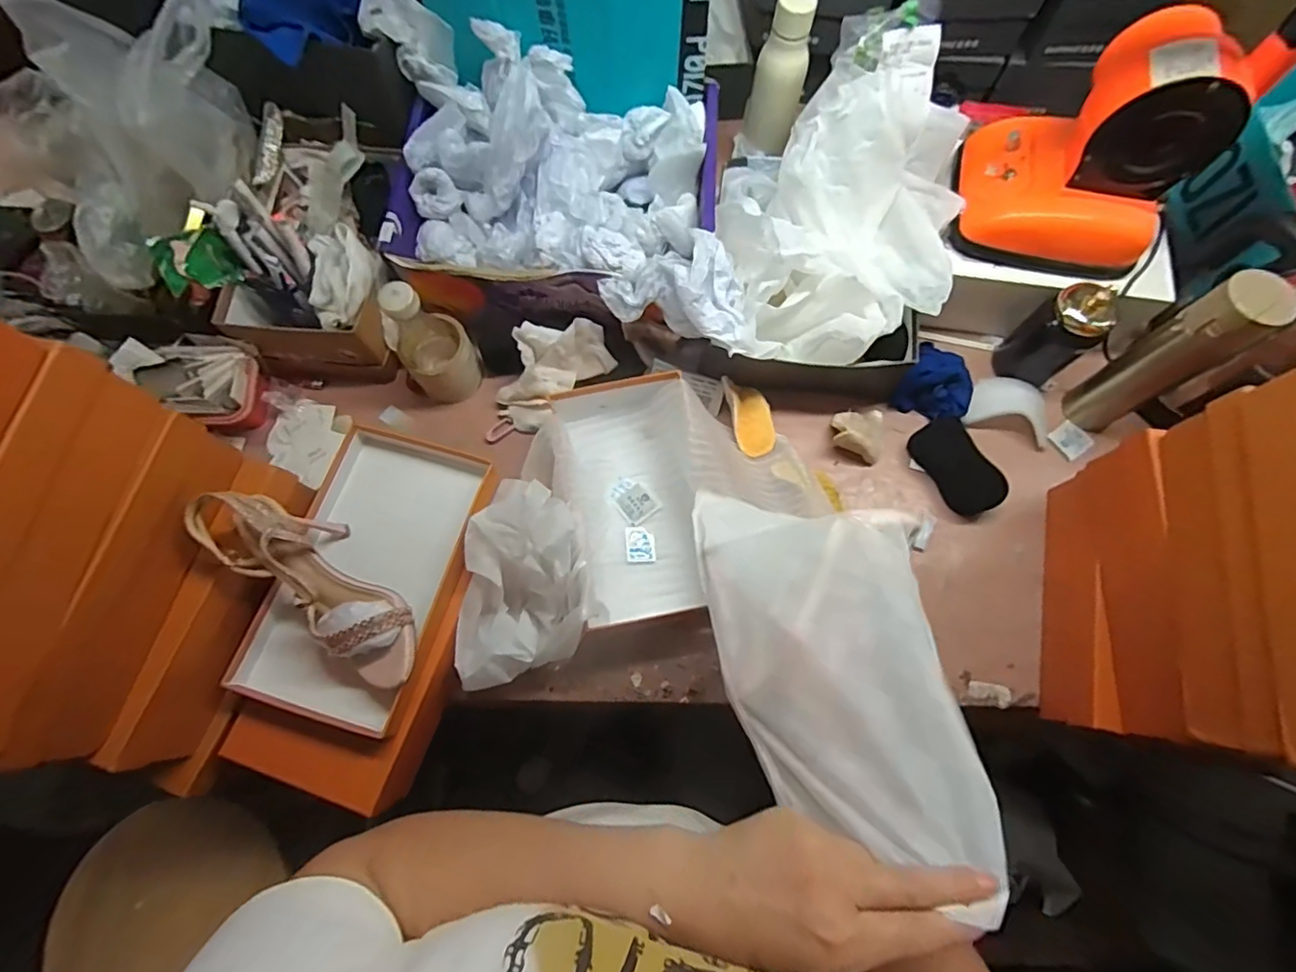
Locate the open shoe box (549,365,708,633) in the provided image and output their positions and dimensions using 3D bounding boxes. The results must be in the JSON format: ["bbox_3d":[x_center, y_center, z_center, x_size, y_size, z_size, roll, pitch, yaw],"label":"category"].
[{"bbox_3d":[-0.013,0.011,0.682,0.163,0.092,0.286,-11,73,-2],"label":"open shoe box"}]

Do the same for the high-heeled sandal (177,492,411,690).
[{"bbox_3d":[-0.320,0.098,0.564,0.080,0.126,0.238,-44,97,-12],"label":"high-heeled sandal"}]

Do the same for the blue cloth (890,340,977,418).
[{"bbox_3d":[0.384,-0.137,0.746,0.092,0.059,0.092,27,75,9],"label":"blue cloth"}]

